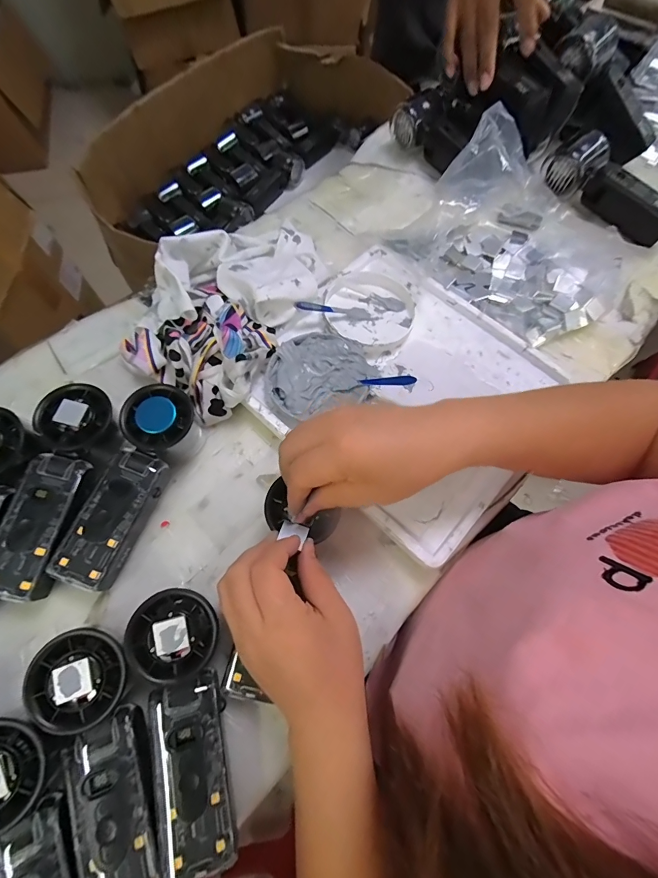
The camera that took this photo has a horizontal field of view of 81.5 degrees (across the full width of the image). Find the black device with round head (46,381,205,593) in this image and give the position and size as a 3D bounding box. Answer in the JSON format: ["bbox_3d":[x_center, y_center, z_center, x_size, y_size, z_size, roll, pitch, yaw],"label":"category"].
[{"bbox_3d":[-0.165,0.037,0.322,0.052,0.052,0.166,23,70,7],"label":"black device with round head"}]

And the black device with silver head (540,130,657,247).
[{"bbox_3d":[0.337,-0.303,0.468,0.043,0.053,0.172,-35,74,-14],"label":"black device with silver head"}]

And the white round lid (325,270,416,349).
[{"bbox_3d":[0.044,-0.142,0.420,0.091,0.017,0.099,1,69,-2],"label":"white round lid"}]

